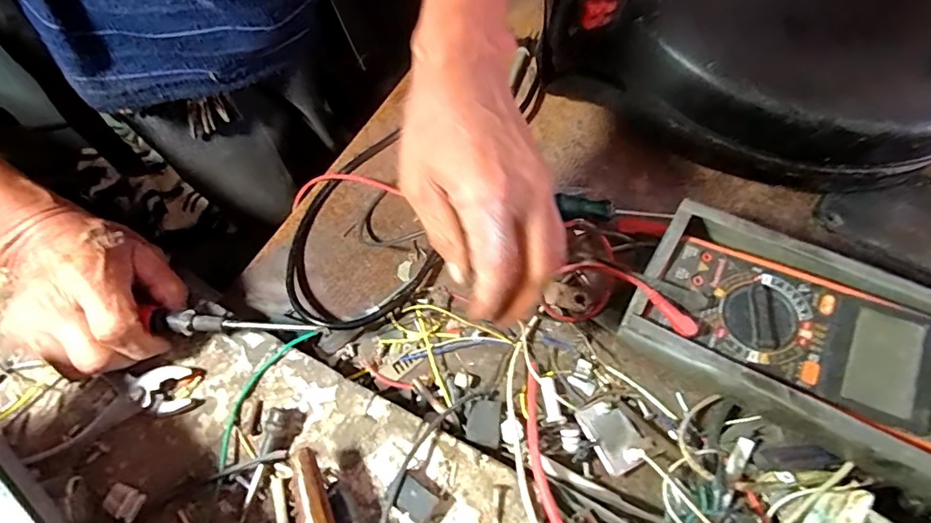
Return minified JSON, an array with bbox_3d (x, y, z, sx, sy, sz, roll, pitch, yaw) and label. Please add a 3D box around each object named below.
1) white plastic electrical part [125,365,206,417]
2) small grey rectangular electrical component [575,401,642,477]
[{"bbox_3d":[-0.201,0.085,0.329,0.047,0.014,0.031,-12,64,-4],"label":"white plastic electrical part"},{"bbox_3d":[0.099,0.117,0.338,0.033,0.010,0.044,-29,66,-12],"label":"small grey rectangular electrical component"}]

